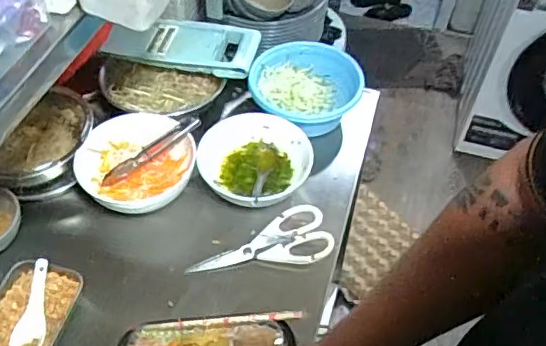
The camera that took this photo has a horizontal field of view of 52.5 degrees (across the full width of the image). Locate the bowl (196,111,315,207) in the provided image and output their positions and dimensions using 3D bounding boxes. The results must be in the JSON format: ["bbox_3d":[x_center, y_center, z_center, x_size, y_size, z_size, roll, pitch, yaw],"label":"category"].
[{"bbox_3d":[-0.027,-0.012,0.880,0.168,0.088,0.172,1,51,-1],"label":"bowl"}]

